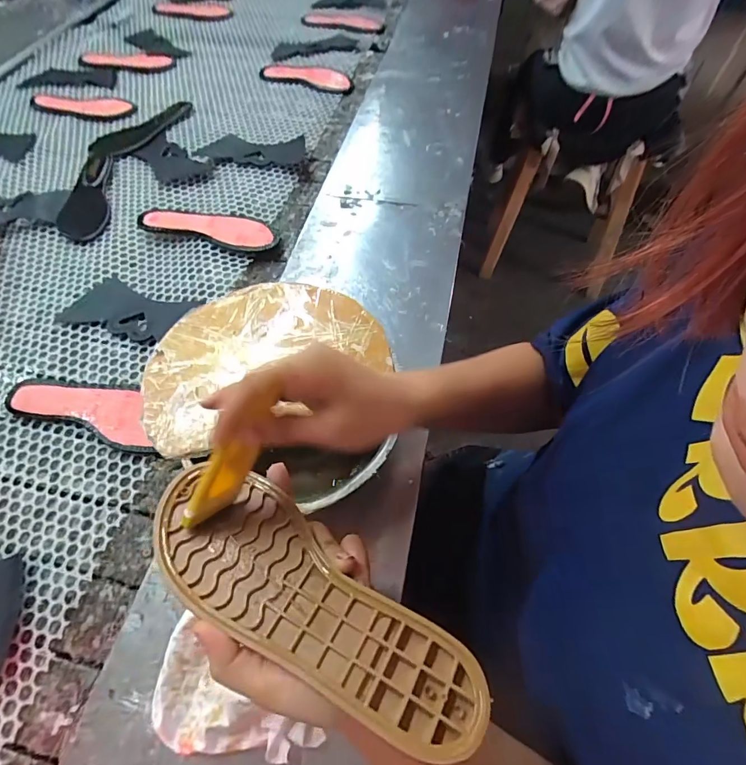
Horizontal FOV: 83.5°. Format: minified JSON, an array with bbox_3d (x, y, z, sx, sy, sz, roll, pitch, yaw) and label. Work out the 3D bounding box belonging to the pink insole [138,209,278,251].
[{"bbox_3d":[-0.261,-0.250,0.664,0.233,0.018,0.081,12,58,8],"label":"pink insole"}]

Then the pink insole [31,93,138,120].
[{"bbox_3d":[-0.606,-0.583,0.876,0.218,0.015,0.071,7,59,5],"label":"pink insole"}]

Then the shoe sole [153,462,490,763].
[{"bbox_3d":[-0.048,0.123,0.256,0.236,0.021,0.078,23,61,24],"label":"shoe sole"}]

